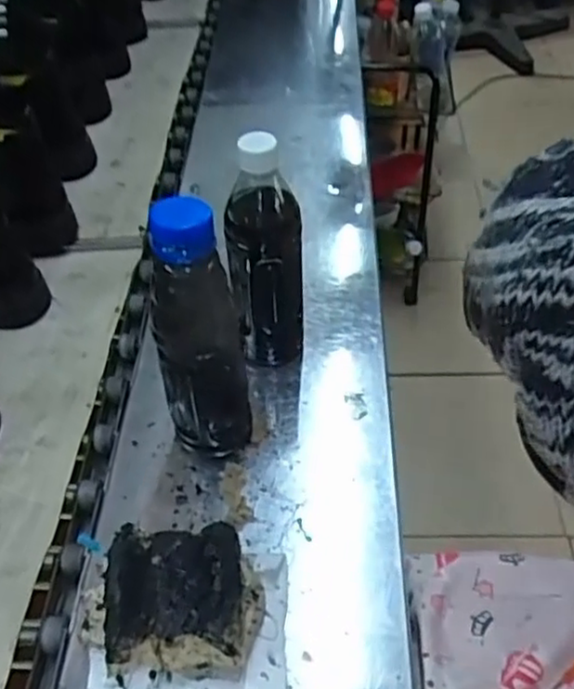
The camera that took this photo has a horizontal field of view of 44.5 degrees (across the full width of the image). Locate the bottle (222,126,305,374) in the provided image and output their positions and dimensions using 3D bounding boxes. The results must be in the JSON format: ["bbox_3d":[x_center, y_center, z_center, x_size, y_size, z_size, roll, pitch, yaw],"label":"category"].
[{"bbox_3d":[-0.017,-0.071,0.579,0.057,0.212,0.050,0,46,3],"label":"bottle"}]

